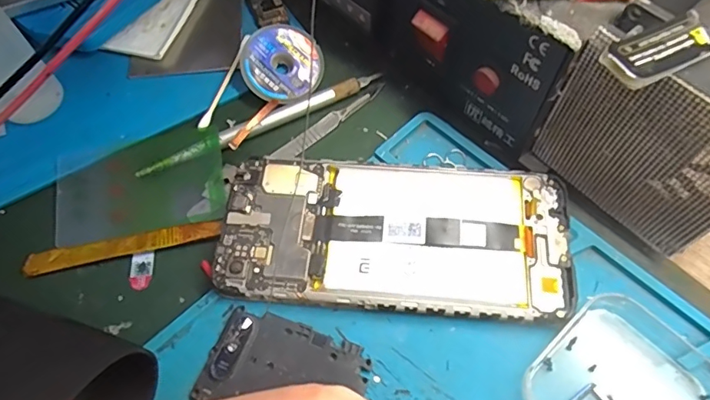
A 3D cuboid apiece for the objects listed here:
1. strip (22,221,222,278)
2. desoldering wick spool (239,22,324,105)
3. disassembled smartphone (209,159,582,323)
[{"bbox_3d":[-0.113,0.021,0.247,0.094,0.004,0.012,-12,63,-4],"label":"strip"},{"bbox_3d":[-0.042,-0.078,0.288,0.044,0.009,0.048,2,78,-11],"label":"desoldering wick spool"},{"bbox_3d":[0.017,0.016,0.237,0.161,0.012,0.071,3,63,4],"label":"disassembled smartphone"}]

